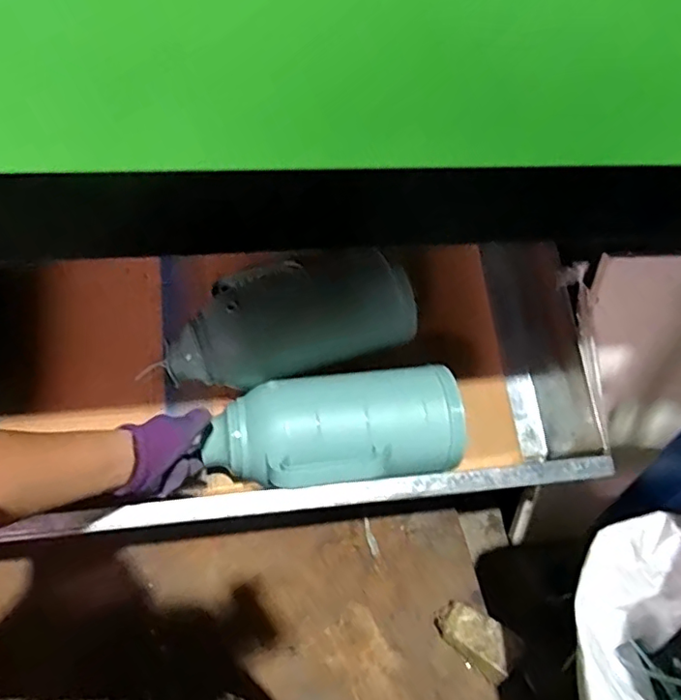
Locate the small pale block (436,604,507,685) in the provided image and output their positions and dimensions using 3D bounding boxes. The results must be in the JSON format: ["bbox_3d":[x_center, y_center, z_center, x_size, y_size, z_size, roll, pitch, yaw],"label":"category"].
[{"bbox_3d":[0.203,0.430,0.851,0.122,0.053,0.068,37,55,24],"label":"small pale block"}]

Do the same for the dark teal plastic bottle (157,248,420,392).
[{"bbox_3d":[-0.076,-0.051,0.832,0.346,0.148,0.136,-17,51,-1],"label":"dark teal plastic bottle"}]

